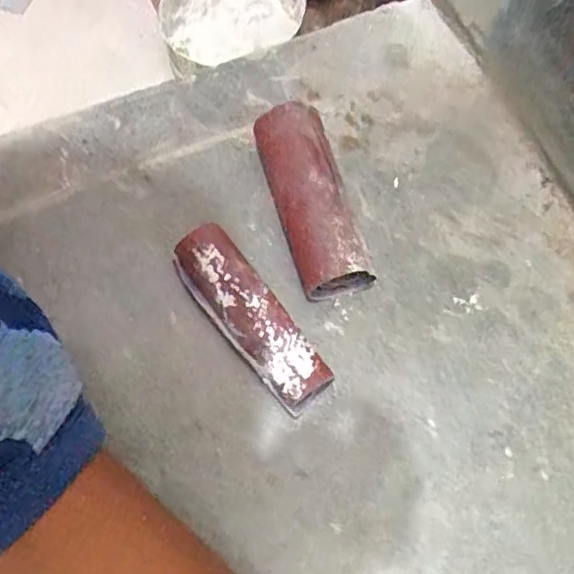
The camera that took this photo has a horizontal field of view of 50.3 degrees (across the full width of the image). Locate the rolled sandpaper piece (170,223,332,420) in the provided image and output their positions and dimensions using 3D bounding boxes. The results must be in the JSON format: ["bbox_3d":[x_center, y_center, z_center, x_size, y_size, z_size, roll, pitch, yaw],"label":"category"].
[{"bbox_3d":[-0.019,0.014,0.297,0.029,0.022,0.102,-34,74,-13],"label":"rolled sandpaper piece"}]

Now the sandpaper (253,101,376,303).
[{"bbox_3d":[0.013,-0.048,0.318,0.035,0.029,0.106,-14,71,-7],"label":"sandpaper"}]

